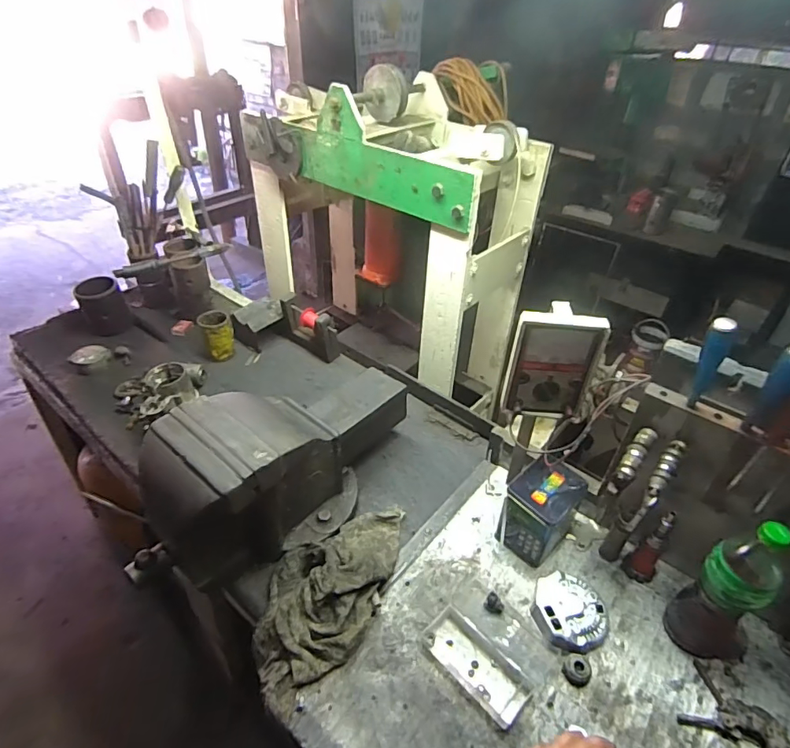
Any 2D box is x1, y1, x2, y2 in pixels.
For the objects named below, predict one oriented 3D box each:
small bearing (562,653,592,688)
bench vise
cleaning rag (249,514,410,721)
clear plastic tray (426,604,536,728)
[{"bbox_3d":[0.263,0.420,0.689,0.042,0.017,0.037,-29,49,-32],"label":"small bearing"},{"bbox_3d":[-0.196,0.130,0.861,0.229,0.238,0.561,22,43,22],"label":"bench vise"},{"bbox_3d":[-0.106,0.328,0.774,0.175,0.092,0.360,13,41,13],"label":"cleaning rag"},{"bbox_3d":[0.117,0.419,0.699,0.072,0.018,0.158,-28,49,-32],"label":"clear plastic tray"}]

